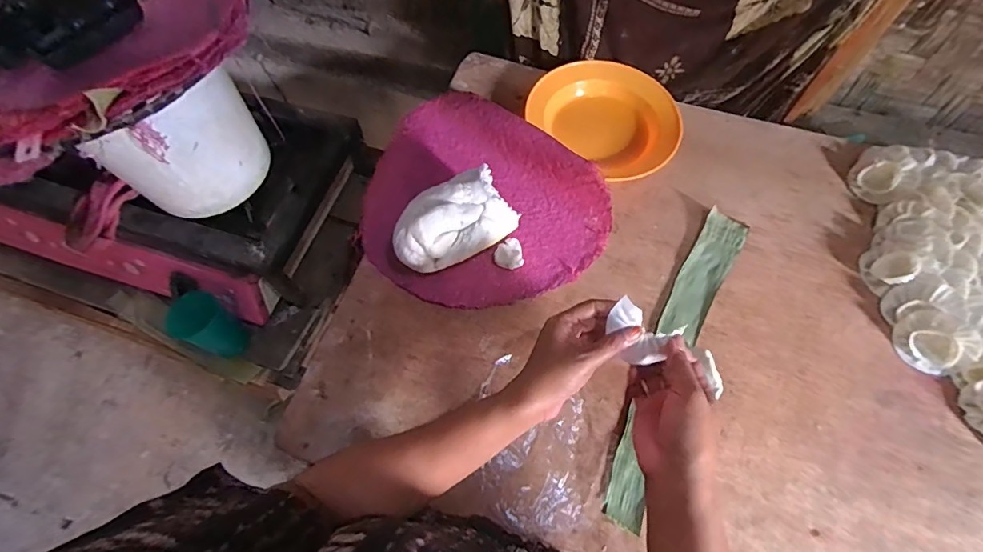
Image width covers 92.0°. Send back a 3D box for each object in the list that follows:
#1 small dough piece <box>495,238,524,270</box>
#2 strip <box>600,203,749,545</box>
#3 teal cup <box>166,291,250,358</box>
[{"bbox_3d":[0.022,-0.029,0.610,0.035,0.024,0.041,-6,64,-1],"label":"small dough piece"},{"bbox_3d":[0.222,0.087,0.569,0.061,0.011,0.410,26,68,13],"label":"strip"},{"bbox_3d":[-0.444,0.078,0.746,0.065,0.128,0.070,-1,64,1],"label":"teal cup"}]

